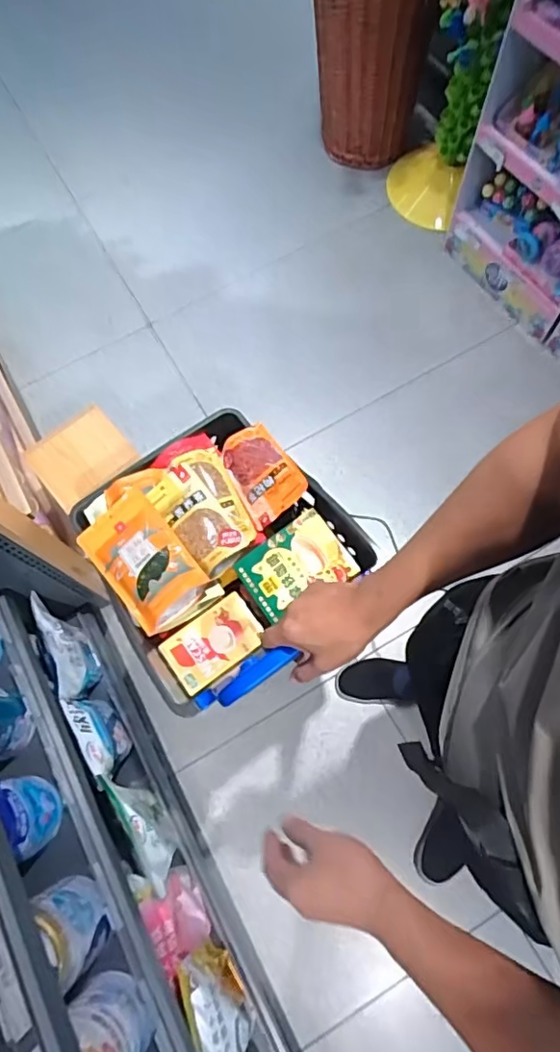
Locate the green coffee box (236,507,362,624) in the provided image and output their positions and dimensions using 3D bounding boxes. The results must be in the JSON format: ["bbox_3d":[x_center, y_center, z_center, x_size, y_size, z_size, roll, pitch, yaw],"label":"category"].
[{"bbox_3d":[0.020,0.067,0.919,0.163,0.053,0.121,-30,72,-8],"label":"green coffee box"}]

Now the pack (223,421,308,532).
[{"bbox_3d":[-0.032,-0.098,0.989,0.105,0.045,0.186,-26,72,-7],"label":"pack"}]

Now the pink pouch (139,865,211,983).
[{"bbox_3d":[-0.187,0.716,1.030,0.051,0.193,0.130,-25,72,-7],"label":"pink pouch"}]

